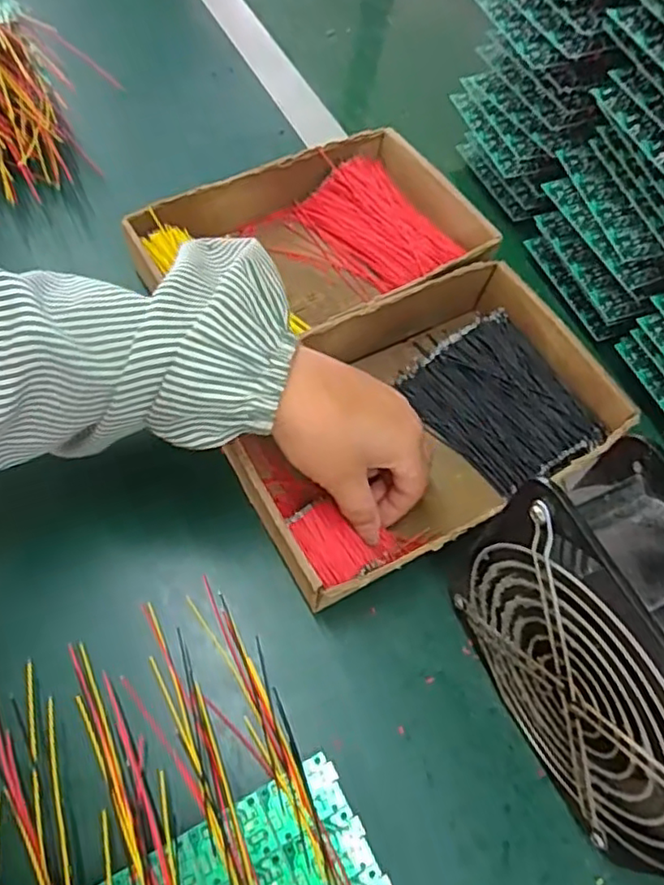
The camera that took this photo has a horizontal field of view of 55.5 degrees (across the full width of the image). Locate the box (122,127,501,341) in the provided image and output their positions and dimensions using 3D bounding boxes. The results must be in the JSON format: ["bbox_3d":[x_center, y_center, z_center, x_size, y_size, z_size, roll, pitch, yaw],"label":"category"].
[{"bbox_3d":[-0.011,-0.140,0.460,0.231,0.044,0.156,-27,65,-18],"label":"box"}]

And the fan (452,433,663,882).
[{"bbox_3d":[0.124,0.101,0.276,0.058,0.153,0.149,-22,64,-16],"label":"fan"}]

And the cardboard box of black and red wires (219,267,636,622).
[{"bbox_3d":[0.053,-0.014,0.396,0.236,0.048,0.151,-28,65,-18],"label":"cardboard box of black and red wires"}]

